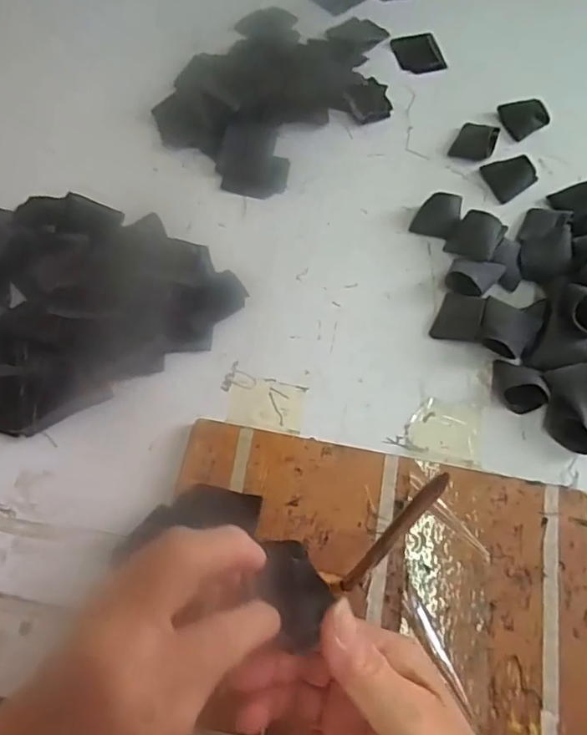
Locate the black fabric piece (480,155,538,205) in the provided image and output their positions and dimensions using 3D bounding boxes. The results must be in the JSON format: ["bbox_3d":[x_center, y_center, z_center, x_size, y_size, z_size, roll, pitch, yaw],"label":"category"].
[{"bbox_3d":[0.192,-0.173,0.490,0.029,0.024,0.038,-19,66,-11],"label":"black fabric piece"}]

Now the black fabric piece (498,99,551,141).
[{"bbox_3d":[0.218,-0.239,0.524,0.036,0.018,0.036,-19,66,-11],"label":"black fabric piece"}]

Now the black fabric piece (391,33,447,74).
[{"bbox_3d":[0.129,-0.327,0.574,0.047,0.004,0.053,-14,70,-4],"label":"black fabric piece"}]

